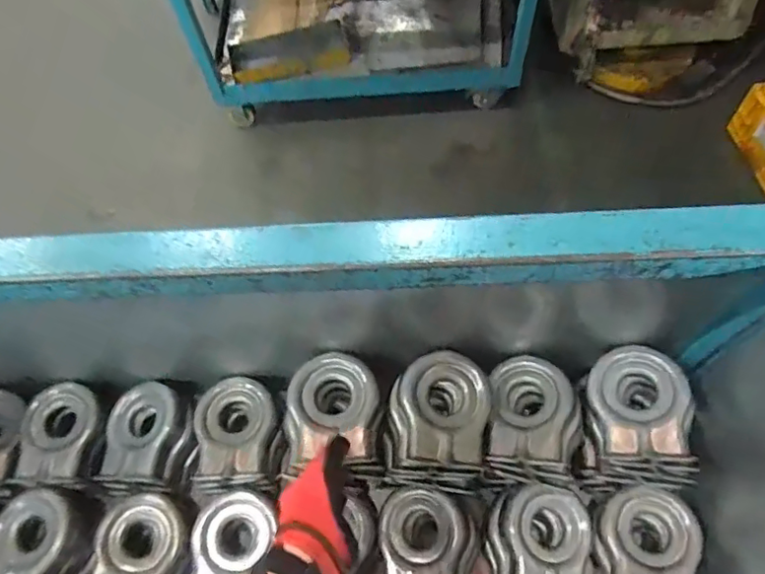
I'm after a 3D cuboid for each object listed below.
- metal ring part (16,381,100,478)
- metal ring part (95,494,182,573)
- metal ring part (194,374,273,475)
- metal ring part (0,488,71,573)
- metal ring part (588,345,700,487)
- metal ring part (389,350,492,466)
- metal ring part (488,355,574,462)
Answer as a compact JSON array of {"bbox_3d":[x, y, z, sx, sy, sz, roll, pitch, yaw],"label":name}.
[{"bbox_3d":[-0.408,0.178,0.708,0.089,0.027,0.116,3,63,5],"label":"metal ring part"},{"bbox_3d":[-0.280,0.299,0.635,0.081,0.031,0.120,12,65,9],"label":"metal ring part"},{"bbox_3d":[-0.183,0.170,0.691,0.096,0.045,0.116,1,63,4],"label":"metal ring part"},{"bbox_3d":[-0.414,0.295,0.645,0.088,0.023,0.121,13,65,10],"label":"metal ring part"},{"bbox_3d":[0.279,0.136,0.605,0.109,0.070,0.130,6,64,6],"label":"metal ring part"},{"bbox_3d":[0.061,0.129,0.605,0.101,0.037,0.113,4,64,5],"label":"metal ring part"},{"bbox_3d":[0.161,0.134,0.624,0.087,0.039,0.112,7,64,7],"label":"metal ring part"}]

